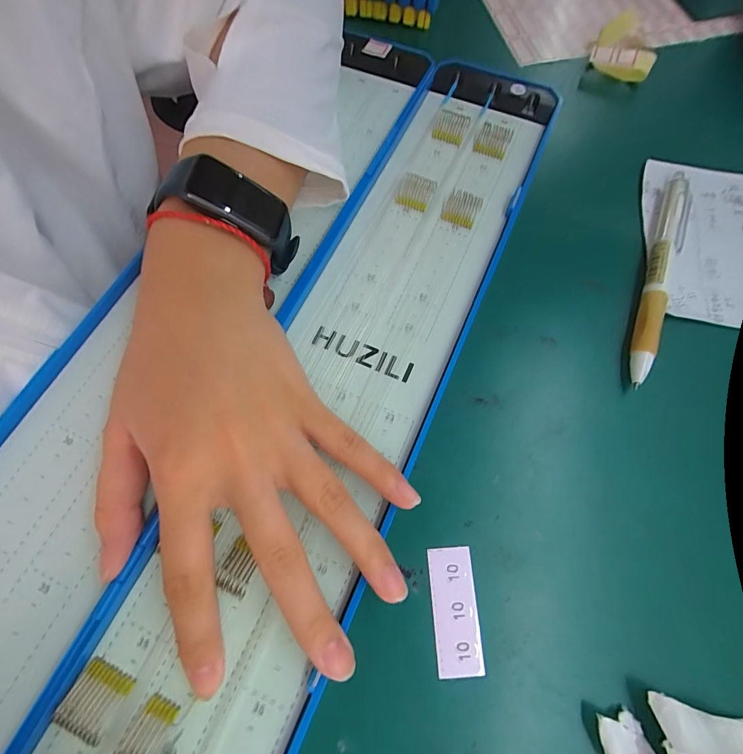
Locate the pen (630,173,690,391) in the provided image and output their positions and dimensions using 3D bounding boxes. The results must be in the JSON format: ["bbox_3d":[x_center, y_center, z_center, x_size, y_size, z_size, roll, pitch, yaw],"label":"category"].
[{"bbox_3d":[0.158,-0.059,0.212,0.015,0.011,0.142,24,71,10],"label":"pen"}]

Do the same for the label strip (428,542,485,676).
[{"bbox_3d":[0.034,0.095,0.159,0.018,0.004,0.046,-3,68,0],"label":"label strip"}]

